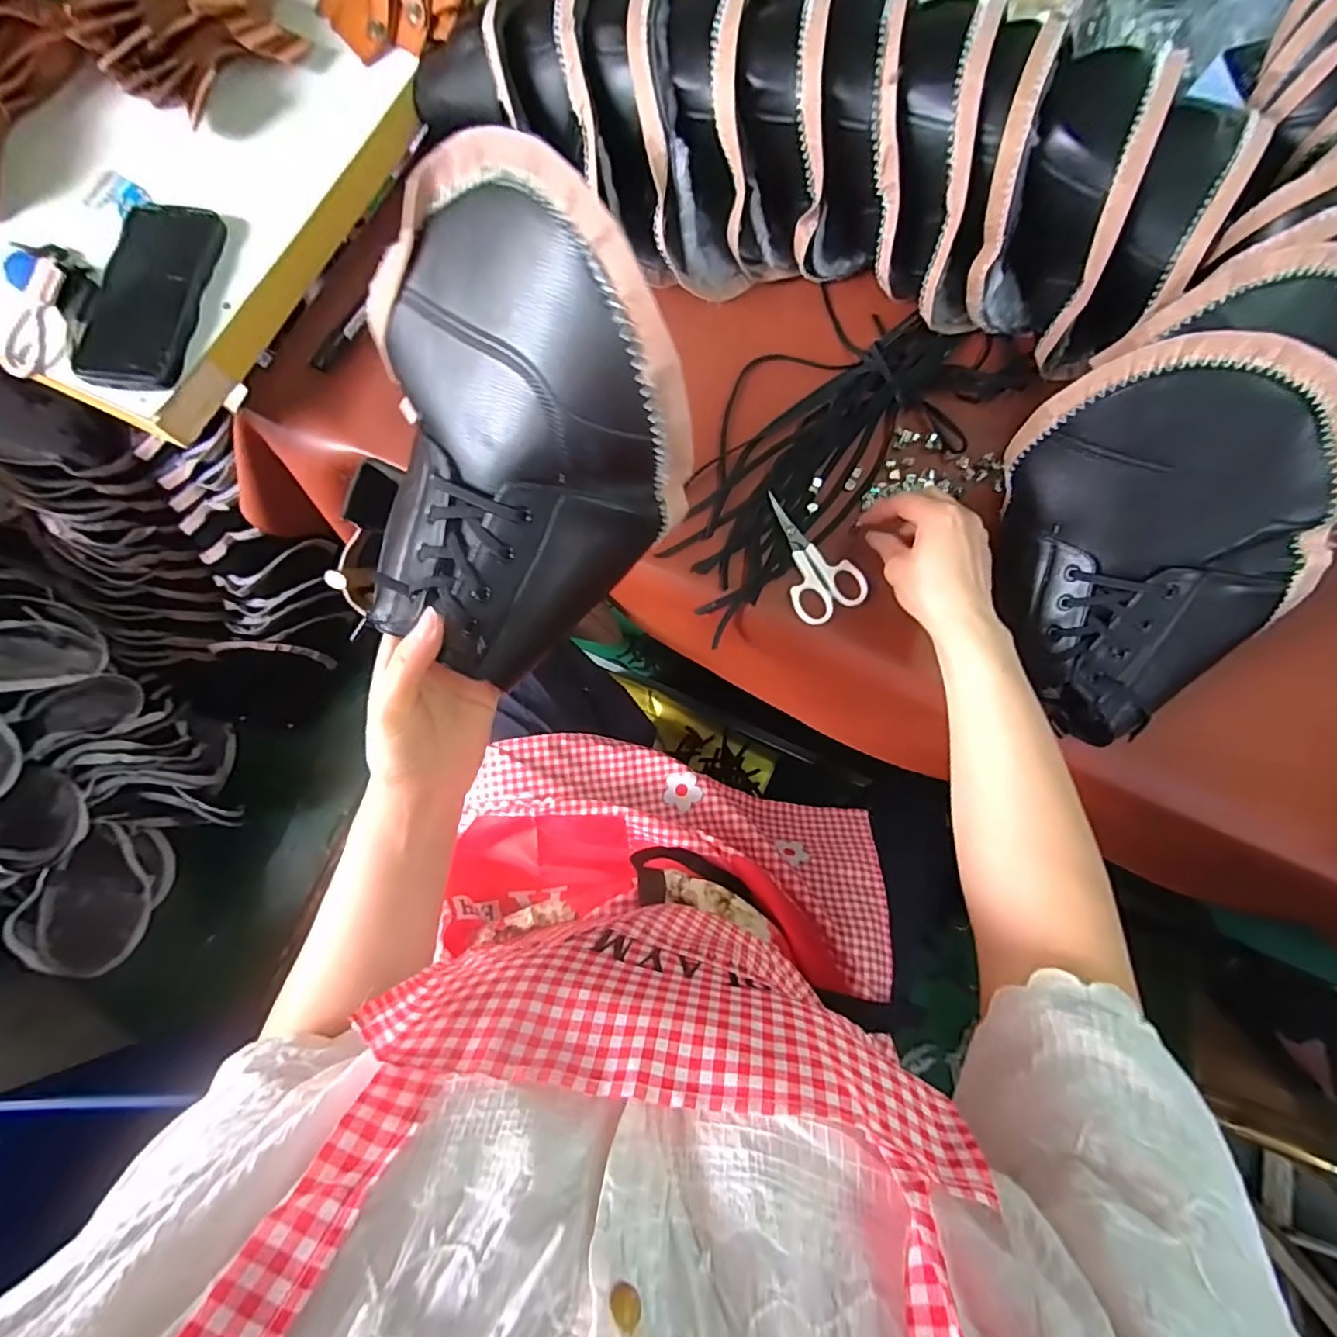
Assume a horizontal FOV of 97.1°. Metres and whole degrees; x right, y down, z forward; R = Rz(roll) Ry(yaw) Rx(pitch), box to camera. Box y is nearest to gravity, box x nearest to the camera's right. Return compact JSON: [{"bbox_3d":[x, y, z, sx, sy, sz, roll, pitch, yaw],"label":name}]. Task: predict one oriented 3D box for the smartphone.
[{"bbox_3d":[-0.427,-0.307,0.481,0.090,0.014,0.172,6,77,3],"label":"smartphone"}]

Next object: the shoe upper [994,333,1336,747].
[{"bbox_3d":[0.329,-0.075,0.378,0.143,0.155,0.206,-9,78,-3],"label":"shoe upper"}]

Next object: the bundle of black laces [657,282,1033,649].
[{"bbox_3d":[0.132,-0.197,0.512,0.176,0.021,0.351,42,80,8],"label":"bundle of black laces"}]

